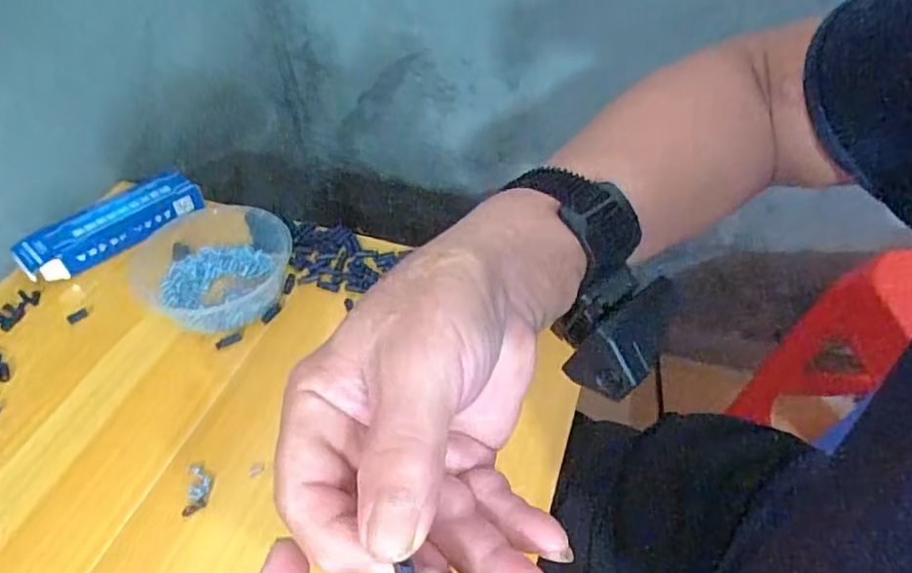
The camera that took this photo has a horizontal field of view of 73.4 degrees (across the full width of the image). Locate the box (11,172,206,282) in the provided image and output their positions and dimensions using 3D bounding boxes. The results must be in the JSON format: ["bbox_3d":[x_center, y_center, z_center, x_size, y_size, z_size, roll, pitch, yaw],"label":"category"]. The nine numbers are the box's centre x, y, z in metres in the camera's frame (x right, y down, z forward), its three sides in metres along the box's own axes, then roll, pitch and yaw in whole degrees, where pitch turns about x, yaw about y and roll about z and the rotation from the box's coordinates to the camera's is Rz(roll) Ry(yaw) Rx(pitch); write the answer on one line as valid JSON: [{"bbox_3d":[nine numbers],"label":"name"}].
[{"bbox_3d":[-0.361,-0.066,0.644,0.183,0.031,0.057,-30,55,-25],"label":"box"}]

